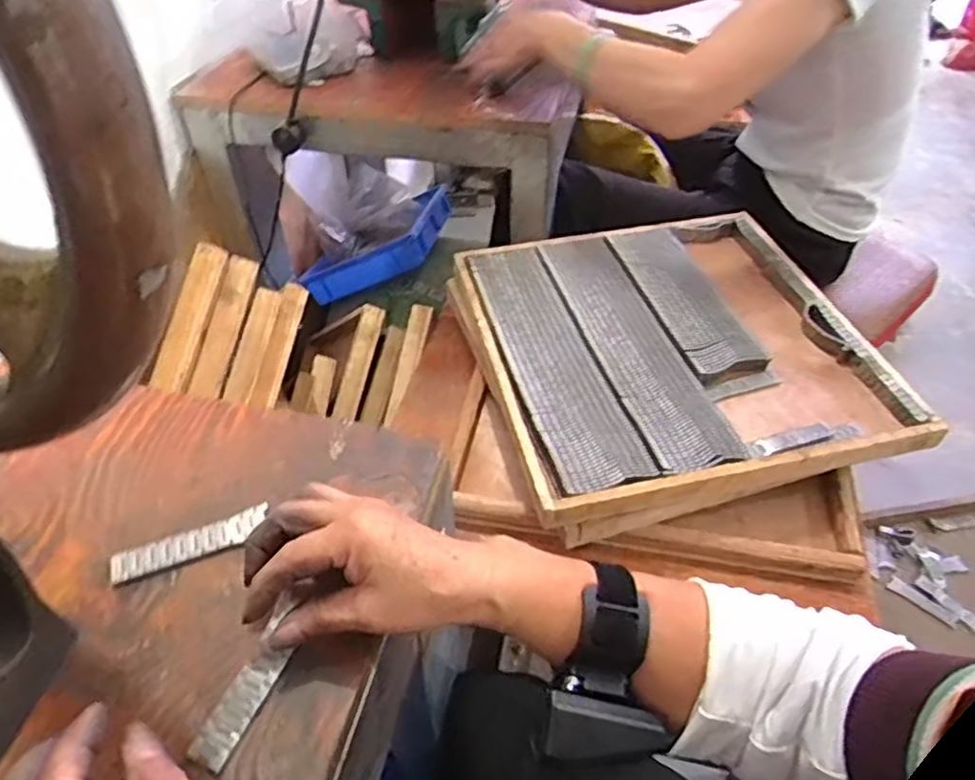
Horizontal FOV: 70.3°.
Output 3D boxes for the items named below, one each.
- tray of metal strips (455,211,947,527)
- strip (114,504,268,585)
[{"bbox_3d":[0.197,-0.057,0.767,0.398,0.034,0.397,-8,46,-10],"label":"tray of metal strips"},{"bbox_3d":[-0.177,0.092,0.415,0.090,0.004,0.021,-17,46,-16],"label":"strip"}]

